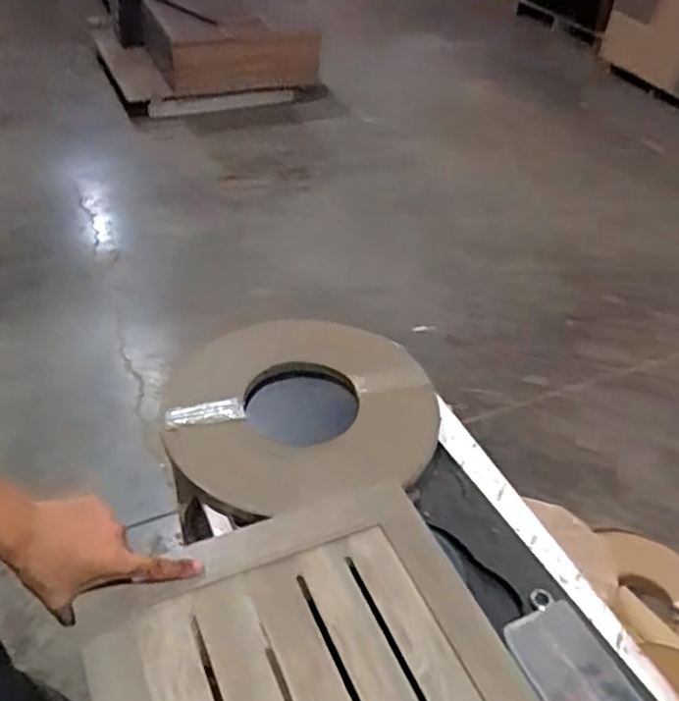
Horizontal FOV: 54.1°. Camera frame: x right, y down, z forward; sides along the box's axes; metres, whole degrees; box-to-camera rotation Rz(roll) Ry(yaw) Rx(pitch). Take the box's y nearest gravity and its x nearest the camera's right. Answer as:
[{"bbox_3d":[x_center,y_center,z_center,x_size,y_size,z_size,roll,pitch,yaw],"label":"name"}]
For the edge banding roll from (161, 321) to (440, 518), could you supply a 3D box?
[{"bbox_3d":[-0.056,0.077,1.004,0.390,0.045,0.458,4,31,4],"label":"edge banding roll"}]

